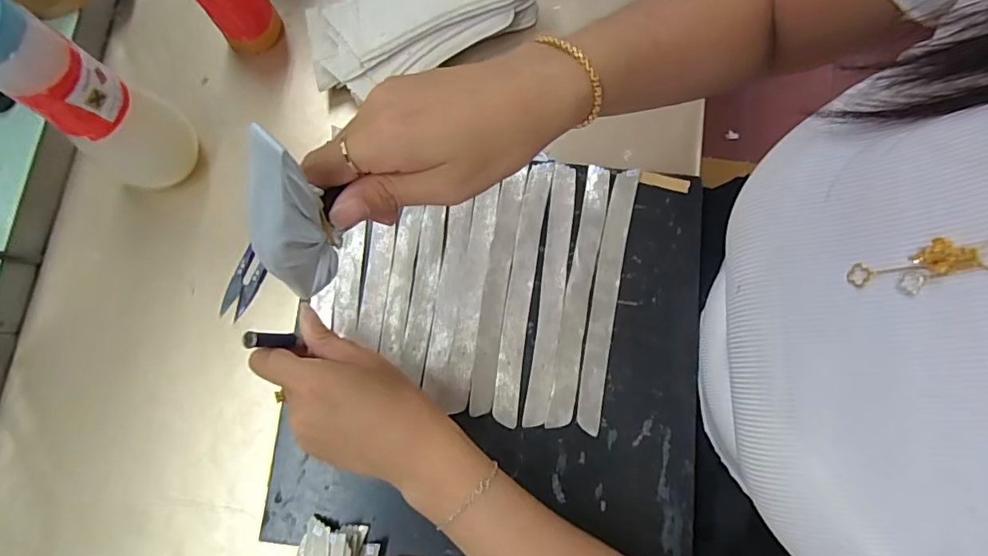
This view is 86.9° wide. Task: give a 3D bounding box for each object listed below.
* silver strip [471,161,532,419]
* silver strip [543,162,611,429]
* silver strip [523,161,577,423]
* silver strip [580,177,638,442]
[{"bbox_3d":[0.002,0.008,0.394,0.020,0.007,0.183,9,79,1],"label":"silver strip"},{"bbox_3d":[0.066,0.010,0.398,0.020,0.005,0.201,11,79,2],"label":"silver strip"},{"bbox_3d":[0.045,0.010,0.397,0.020,0.005,0.197,8,79,1],"label":"silver strip"},{"bbox_3d":[0.086,0.013,0.397,0.019,0.008,0.199,12,78,0],"label":"silver strip"}]

